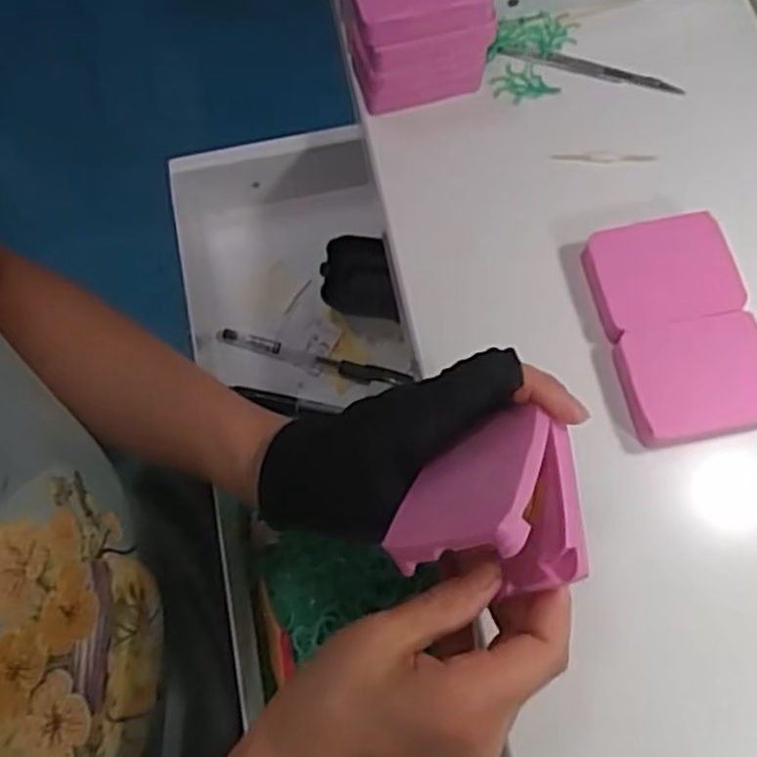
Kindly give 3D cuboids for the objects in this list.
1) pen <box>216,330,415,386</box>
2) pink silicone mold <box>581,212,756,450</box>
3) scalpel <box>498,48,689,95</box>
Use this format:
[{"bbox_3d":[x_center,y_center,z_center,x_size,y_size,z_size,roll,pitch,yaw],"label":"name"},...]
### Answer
[{"bbox_3d":[-0.045,-0.013,0.533,0.135,0.012,0.013,12,71,6],"label":"pen"},{"bbox_3d":[0.156,-0.026,0.404,0.075,0.018,0.117,-11,70,-2],"label":"pink silicone mold"},{"bbox_3d":[0.128,-0.188,0.471,0.110,0.005,0.010,17,71,6],"label":"scalpel"}]

